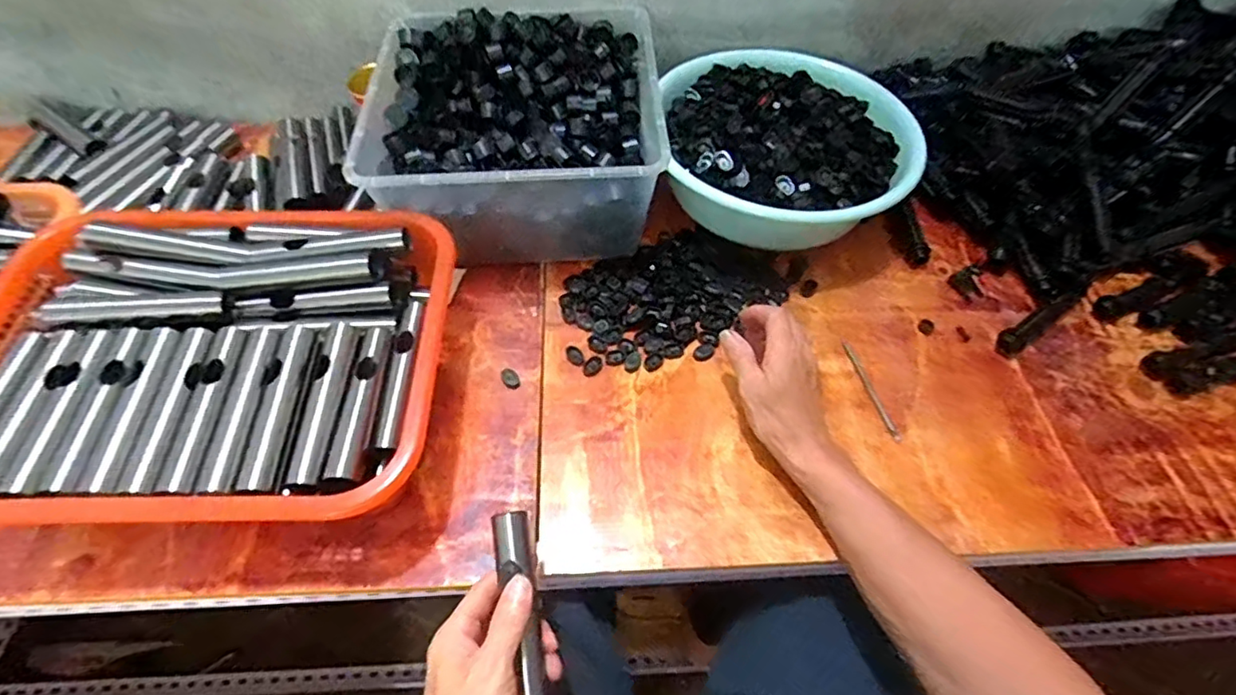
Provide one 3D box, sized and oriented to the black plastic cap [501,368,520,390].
[{"bbox_3d":[-0.105,0.030,0.583,0.015,0.004,0.025,-22,58,-15],"label":"black plastic cap"}]

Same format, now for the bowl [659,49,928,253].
[{"bbox_3d":[0.188,-0.221,0.688,0.271,0.102,0.271,0,55,-1],"label":"bowl"}]

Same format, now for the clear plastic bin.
[{"bbox_3d":[-0.113,-0.239,0.675,0.306,0.138,0.294,-2,58,-1],"label":"clear plastic bin"}]

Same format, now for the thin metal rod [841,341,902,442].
[{"bbox_3d":[0.245,0.041,0.581,0.009,0.005,0.111,-12,56,-9],"label":"thin metal rod"}]

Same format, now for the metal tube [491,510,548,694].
[{"bbox_3d":[-0.063,0.183,0.405,0.025,0.018,0.140,-11,74,-9],"label":"metal tube"}]

